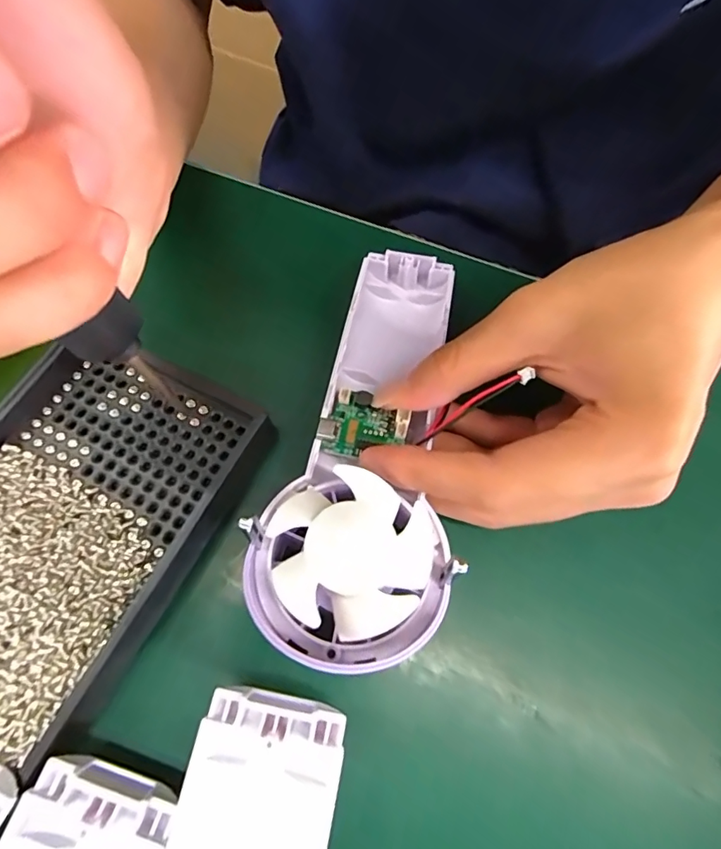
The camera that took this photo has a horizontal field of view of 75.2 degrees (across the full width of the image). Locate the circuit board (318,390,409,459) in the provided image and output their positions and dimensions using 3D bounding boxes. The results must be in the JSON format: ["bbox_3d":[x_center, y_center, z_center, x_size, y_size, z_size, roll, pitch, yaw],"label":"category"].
[{"bbox_3d":[0.001,0.000,0.173,0.031,0.006,0.025,15,69,3],"label":"circuit board"}]

